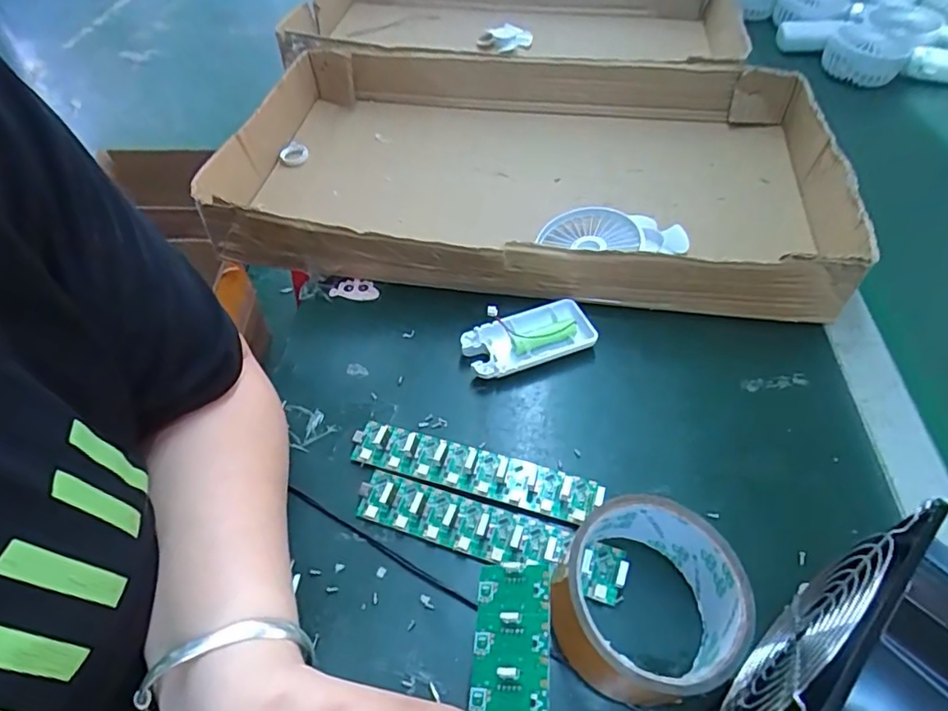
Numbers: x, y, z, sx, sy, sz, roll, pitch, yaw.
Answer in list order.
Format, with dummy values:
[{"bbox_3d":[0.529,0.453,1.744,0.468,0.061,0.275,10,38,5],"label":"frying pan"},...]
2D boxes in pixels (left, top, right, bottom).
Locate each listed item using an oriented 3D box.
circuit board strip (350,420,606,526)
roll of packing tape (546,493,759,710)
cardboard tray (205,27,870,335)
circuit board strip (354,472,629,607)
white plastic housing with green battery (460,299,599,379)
[{"bbox_3d":[-0.001,0.072,0.361,0.157,0.009,0.031,13,51,12],"label":"circuit board strip"},{"bbox_3d":[0.087,0.122,0.289,0.092,0.053,0.090,-25,54,-18],"label":"roll of packing tape"},{"bbox_3d":[0.050,-0.177,0.538,0.528,0.078,0.315,5,50,5],"label":"cardboard tray"},{"bbox_3d":[0.007,0.100,0.334,0.156,0.014,0.034,15,52,13],"label":"circuit board strip"},{"bbox_3d":[0.037,-0.013,0.429,0.091,0.024,0.048,-19,52,-14],"label":"white plastic housing with green battery"}]

